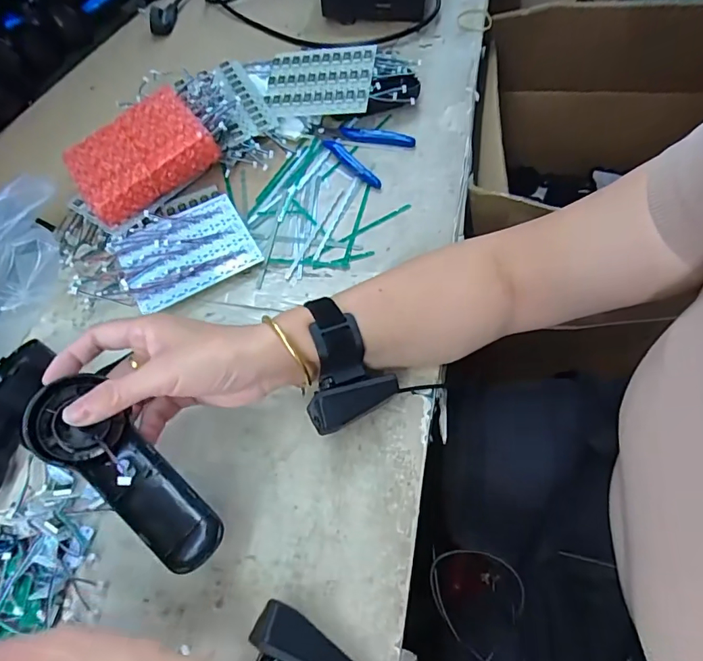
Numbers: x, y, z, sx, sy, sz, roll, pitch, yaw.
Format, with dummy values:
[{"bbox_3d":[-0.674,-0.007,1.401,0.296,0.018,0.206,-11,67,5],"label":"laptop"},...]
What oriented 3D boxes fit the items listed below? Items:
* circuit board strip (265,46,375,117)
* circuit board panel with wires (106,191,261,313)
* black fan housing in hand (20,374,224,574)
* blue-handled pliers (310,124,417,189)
[{"bbox_3d":[-0.039,-0.295,0.552,0.128,0.008,0.094,3,72,15],"label":"circuit board strip"},{"bbox_3d":[-0.169,-0.082,0.479,0.127,0.013,0.100,-29,62,-8],"label":"circuit board panel with wires"},{"bbox_3d":[-0.148,0.094,0.314,0.149,0.024,0.050,42,71,1],"label":"black fan housing in hand"},{"bbox_3d":[0.003,-0.214,0.533,0.117,0.008,0.074,31,70,21],"label":"blue-handled pliers"}]

